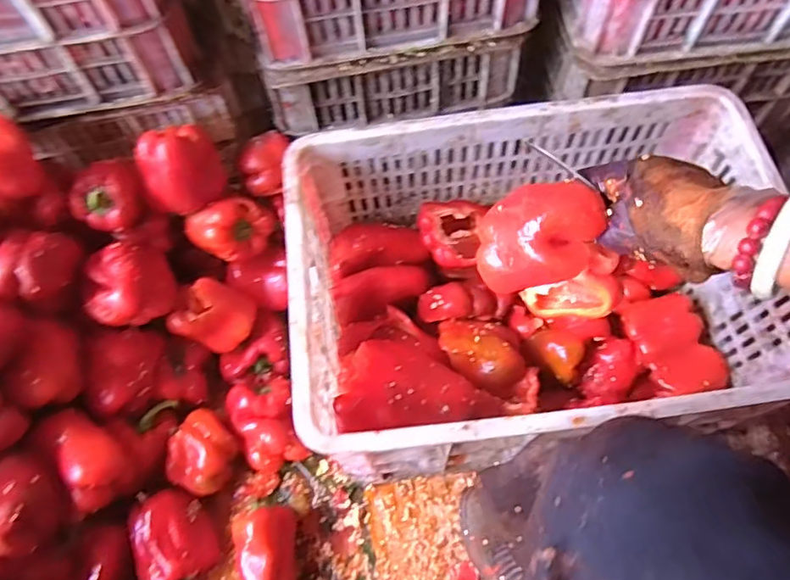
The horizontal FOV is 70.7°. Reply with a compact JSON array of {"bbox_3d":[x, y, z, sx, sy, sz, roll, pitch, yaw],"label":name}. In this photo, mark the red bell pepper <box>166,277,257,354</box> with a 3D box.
[{"bbox_3d":[-0.239,0.034,0.745,0.077,0.080,0.084,23,68,12],"label":"red bell pepper"}]

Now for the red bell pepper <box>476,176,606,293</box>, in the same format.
[{"bbox_3d":[0.119,-0.045,0.455,0.097,0.068,0.078,-13,92,30],"label":"red bell pepper"}]

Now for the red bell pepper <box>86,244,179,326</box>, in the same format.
[{"bbox_3d":[-0.334,-0.002,0.702,0.097,0.077,0.101,-23,67,-9],"label":"red bell pepper"}]

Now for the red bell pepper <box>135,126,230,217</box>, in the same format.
[{"bbox_3d":[-0.271,-0.156,0.705,0.099,0.086,0.082,-34,69,-13],"label":"red bell pepper"}]

